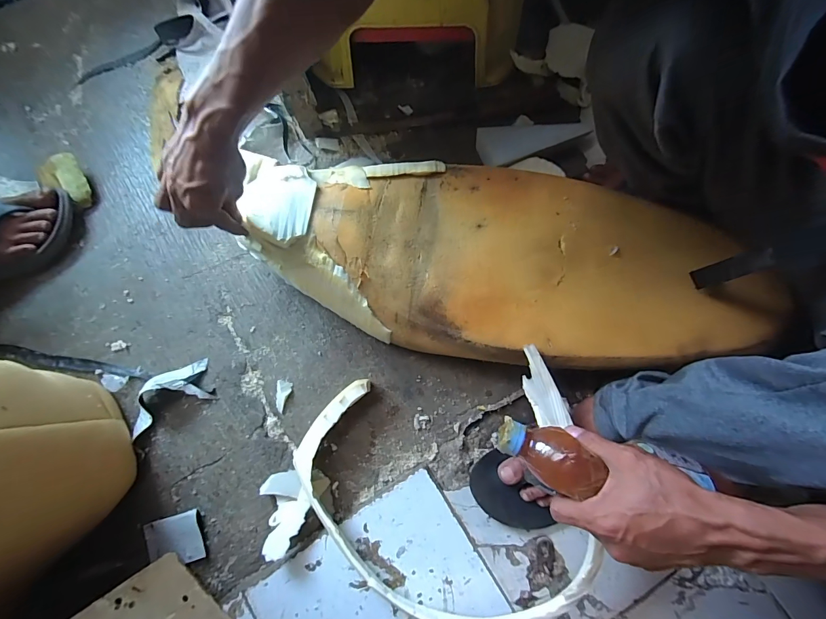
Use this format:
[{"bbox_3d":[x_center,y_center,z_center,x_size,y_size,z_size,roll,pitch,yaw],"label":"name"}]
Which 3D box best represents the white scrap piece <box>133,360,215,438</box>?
[{"bbox_3d":[-0.374,0.128,0.549,0.127,0.042,0.071,-26,78,-5],"label":"white scrap piece"}]

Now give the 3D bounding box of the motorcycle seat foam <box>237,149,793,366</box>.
[{"bbox_3d":[0.119,-0.072,0.507,0.680,0.091,0.268,10,77,4],"label":"motorcycle seat foam"}]

